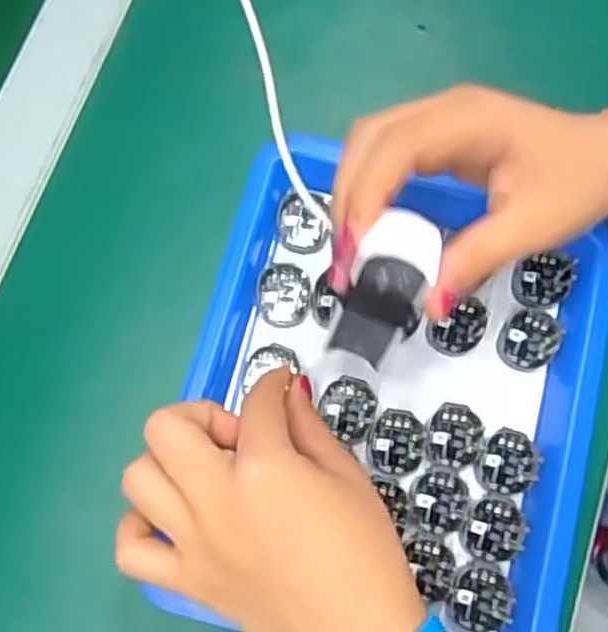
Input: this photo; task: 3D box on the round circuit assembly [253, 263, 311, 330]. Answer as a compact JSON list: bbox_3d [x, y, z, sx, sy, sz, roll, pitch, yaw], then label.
[{"bbox_3d":[-0.010,-0.010,0.367,0.024,0.008,0.029,11,75,8],"label":"round circuit assembly"}]

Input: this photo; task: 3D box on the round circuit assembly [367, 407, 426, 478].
[{"bbox_3d":[0.041,0.056,0.350,0.025,0.004,0.029,11,75,8],"label":"round circuit assembly"}]

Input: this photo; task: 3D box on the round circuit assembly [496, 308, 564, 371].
[{"bbox_3d":[0.105,0.011,0.367,0.026,0.007,0.029,20,76,10],"label":"round circuit assembly"}]

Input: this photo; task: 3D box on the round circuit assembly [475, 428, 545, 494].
[{"bbox_3d":[0.092,0.065,0.351,0.027,0.004,0.028,-1,74,4],"label":"round circuit assembly"}]

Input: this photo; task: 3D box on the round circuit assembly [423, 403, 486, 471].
[{"bbox_3d":[0.067,0.054,0.353,0.025,0.004,0.028,39,79,8],"label":"round circuit assembly"}]

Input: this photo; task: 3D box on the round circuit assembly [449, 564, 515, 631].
[{"bbox_3d":[0.075,0.121,0.335,0.026,0.005,0.027,-1,74,4],"label":"round circuit assembly"}]

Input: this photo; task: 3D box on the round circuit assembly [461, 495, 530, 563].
[{"bbox_3d":[0.083,0.093,0.344,0.028,0.004,0.027,-1,74,4],"label":"round circuit assembly"}]

